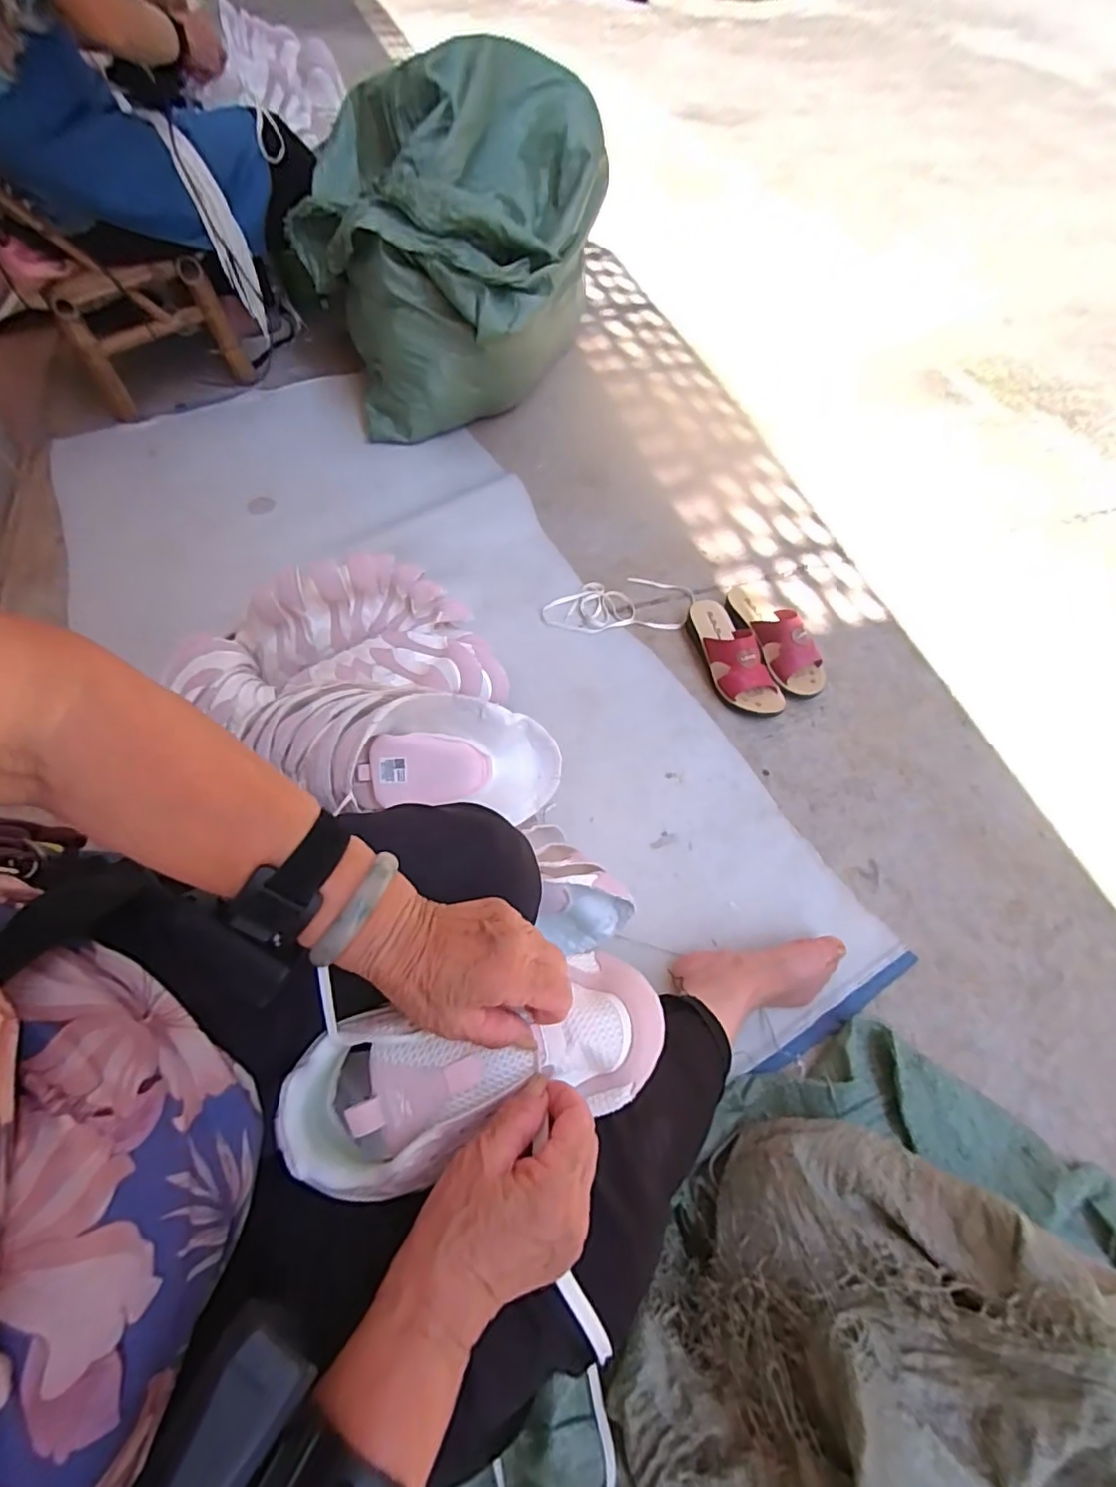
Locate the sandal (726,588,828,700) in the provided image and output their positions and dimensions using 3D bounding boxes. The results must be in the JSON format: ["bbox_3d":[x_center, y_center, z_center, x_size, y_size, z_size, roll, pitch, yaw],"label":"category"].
[{"bbox_3d":[0.347,-0.176,0.928,0.086,0.076,0.228,-18,63,-12],"label":"sandal"}]

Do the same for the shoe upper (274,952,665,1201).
[{"bbox_3d":[-0.045,0.191,0.342,0.223,0.040,0.088,-12,62,-11],"label":"shoe upper"}]

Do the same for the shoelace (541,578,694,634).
[{"bbox_3d":[0.102,-0.240,0.984,0.256,0.017,0.113,-2,61,-4],"label":"shoelace"}]

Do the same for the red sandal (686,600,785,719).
[{"bbox_3d":[0.269,-0.143,0.904,0.082,0.078,0.229,-20,64,-13],"label":"red sandal"}]

